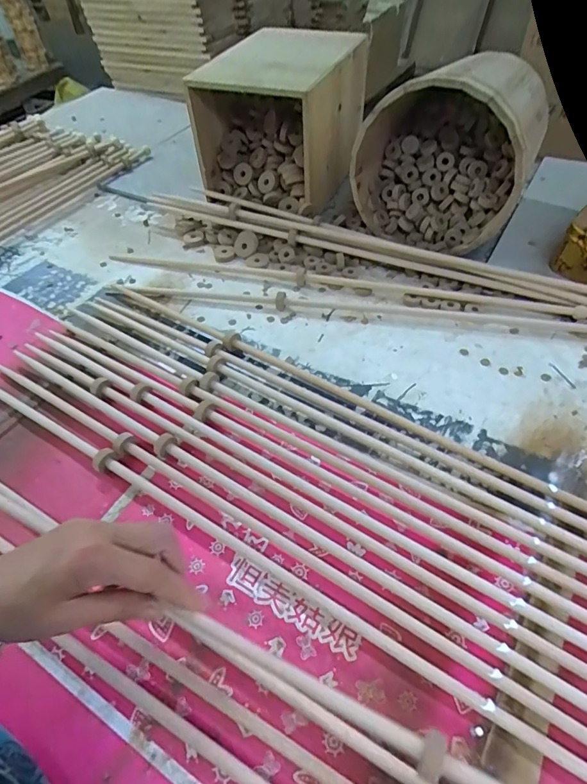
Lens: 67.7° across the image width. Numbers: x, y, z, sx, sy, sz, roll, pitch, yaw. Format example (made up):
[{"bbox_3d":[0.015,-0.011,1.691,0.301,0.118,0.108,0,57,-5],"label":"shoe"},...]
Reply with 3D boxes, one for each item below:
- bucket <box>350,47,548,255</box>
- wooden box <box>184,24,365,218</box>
[{"bbox_3d":[0.223,-0.340,0.634,0.216,0.218,0.170,22,56,21],"label":"bucket"},{"bbox_3d":[-0.014,-0.464,0.741,0.220,0.182,0.308,12,53,15],"label":"wooden box"}]

